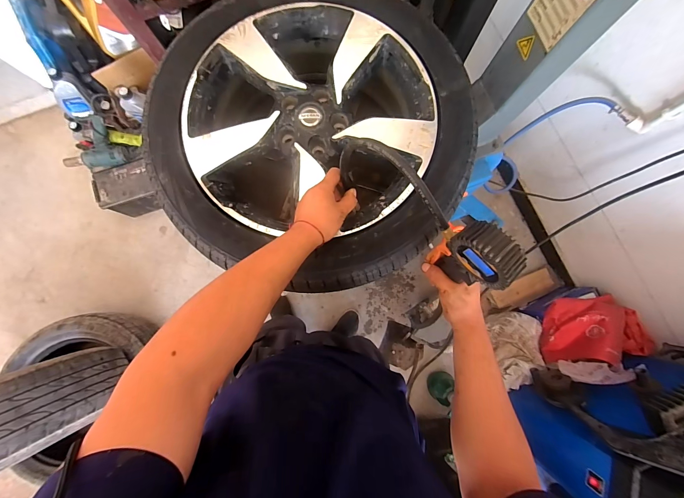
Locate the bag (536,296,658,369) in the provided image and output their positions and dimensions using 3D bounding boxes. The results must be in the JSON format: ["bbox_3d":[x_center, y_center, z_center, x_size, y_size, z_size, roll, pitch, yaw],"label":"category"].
[{"bbox_3d":[0.982,0.310,1.136,0.351,0.193,0.230,-9,82,-2],"label":"bag"}]

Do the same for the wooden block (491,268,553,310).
[{"bbox_3d":[0.880,0.199,1.419,0.307,0.042,0.118,-22,83,-4],"label":"wooden block"}]

